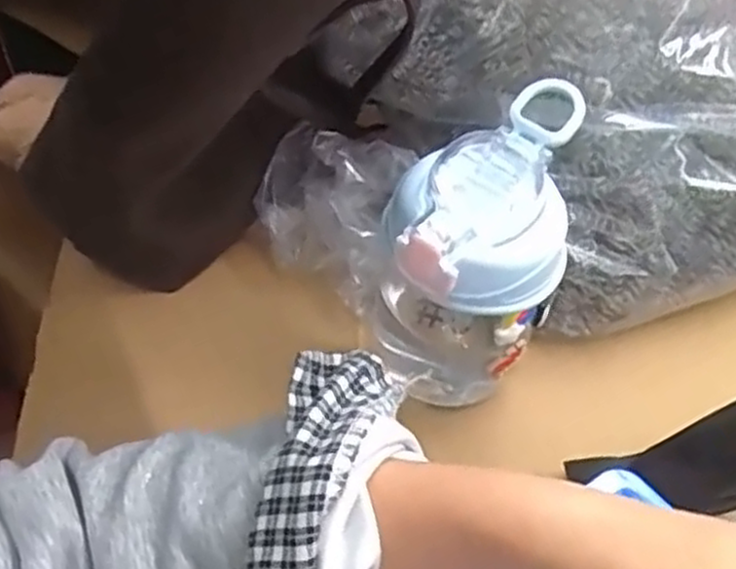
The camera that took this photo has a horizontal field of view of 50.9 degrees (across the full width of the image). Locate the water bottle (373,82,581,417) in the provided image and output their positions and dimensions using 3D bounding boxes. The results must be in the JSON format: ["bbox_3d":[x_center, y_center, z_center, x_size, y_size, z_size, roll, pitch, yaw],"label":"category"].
[{"bbox_3d":[0.048,-0.008,0.376,0.073,0.145,0.097,12,52,5],"label":"water bottle"}]

